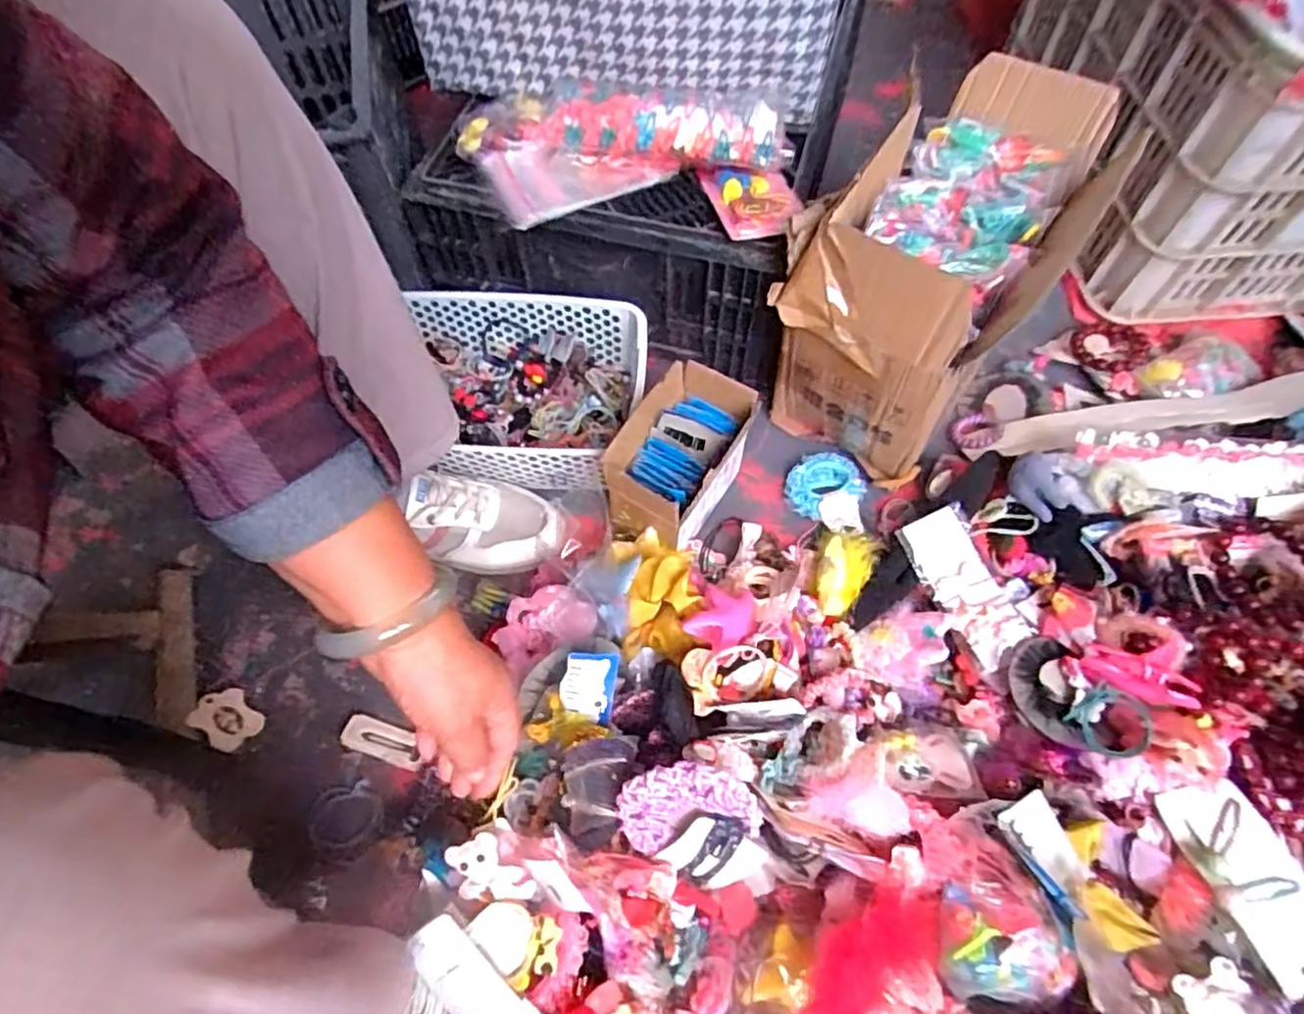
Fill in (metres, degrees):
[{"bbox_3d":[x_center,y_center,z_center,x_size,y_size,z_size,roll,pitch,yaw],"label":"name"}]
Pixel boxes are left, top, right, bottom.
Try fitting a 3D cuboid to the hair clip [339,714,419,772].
[{"bbox_3d":[-0.235,0.203,0.591,0.073,0.008,0.029,16,63,10],"label":"hair clip"}]

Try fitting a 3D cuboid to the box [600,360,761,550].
[{"bbox_3d":[0.026,-0.045,0.635,0.095,0.083,0.153,28,65,16],"label":"box"}]

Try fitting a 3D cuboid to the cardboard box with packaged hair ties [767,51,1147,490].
[{"bbox_3d":[0.275,-0.225,0.667,0.192,0.229,0.342,35,67,19],"label":"cardboard box with packaged hair ties"}]

